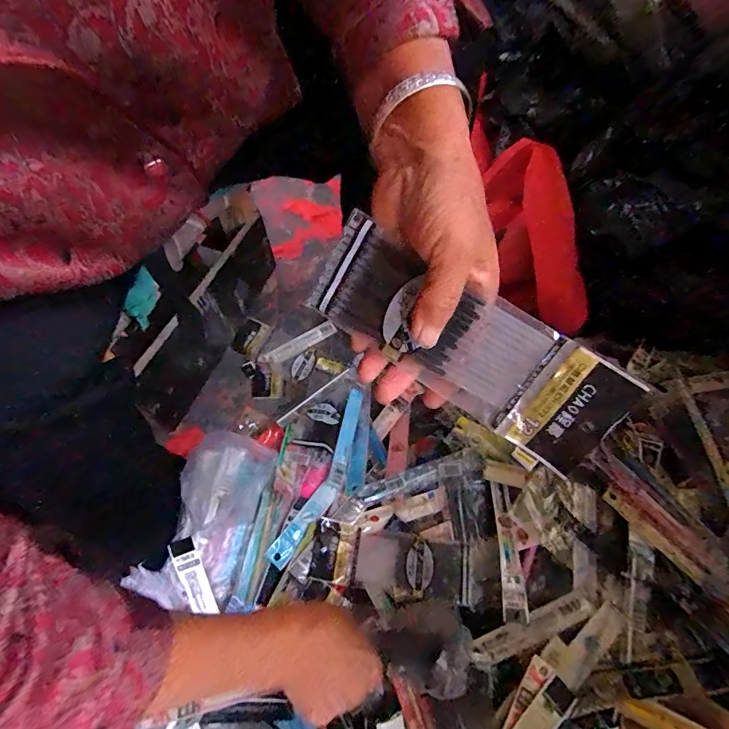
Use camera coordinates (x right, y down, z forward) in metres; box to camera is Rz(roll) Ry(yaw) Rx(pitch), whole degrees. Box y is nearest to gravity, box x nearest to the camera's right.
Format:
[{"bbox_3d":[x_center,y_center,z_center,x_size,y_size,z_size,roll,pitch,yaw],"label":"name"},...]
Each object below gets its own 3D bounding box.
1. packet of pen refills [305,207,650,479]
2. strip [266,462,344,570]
[{"bbox_3d":[0.053,-0.012,0.226,0.178,0.062,0.009,34,21,8],"label":"packet of pen refills"},{"bbox_3d":[-0.062,0.170,0.471,0.025,0.023,0.133,29,63,16],"label":"strip"}]

